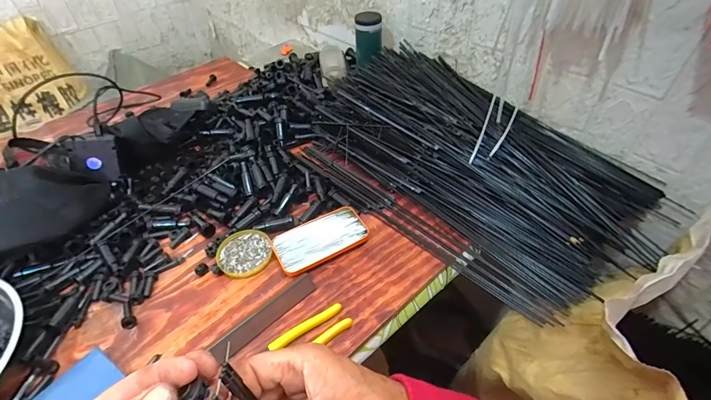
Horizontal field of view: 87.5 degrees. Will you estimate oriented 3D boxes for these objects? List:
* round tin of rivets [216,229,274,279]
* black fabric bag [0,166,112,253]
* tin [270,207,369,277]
[{"bbox_3d":[-0.173,0.082,0.581,0.082,0.014,0.081,-2,45,2],"label":"round tin of rivets"},{"bbox_3d":[-0.507,0.013,0.554,0.241,0.118,0.053,-13,9,-40],"label":"black fabric bag"},{"bbox_3d":[-0.055,0.060,0.585,0.142,0.017,0.079,-24,49,-20],"label":"tin"}]

